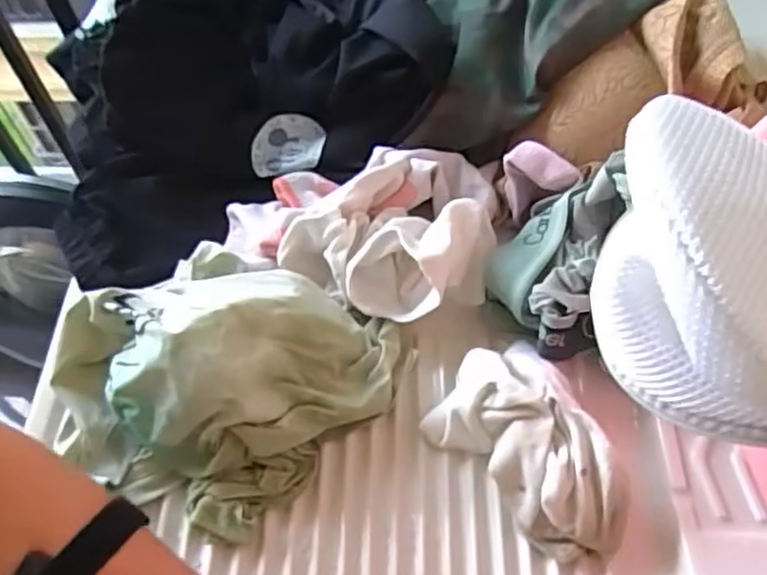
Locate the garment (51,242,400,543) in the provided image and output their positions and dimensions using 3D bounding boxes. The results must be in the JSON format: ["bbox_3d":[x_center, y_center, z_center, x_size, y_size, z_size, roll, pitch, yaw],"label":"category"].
[{"bbox_3d":[-0.114,0.052,0.459,0.200,0.084,0.180,25,61,18],"label":"garment"}]

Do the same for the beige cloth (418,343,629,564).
[{"bbox_3d":[0.092,0.106,0.447,0.088,0.054,0.145,-23,59,-13],"label":"beige cloth"}]

